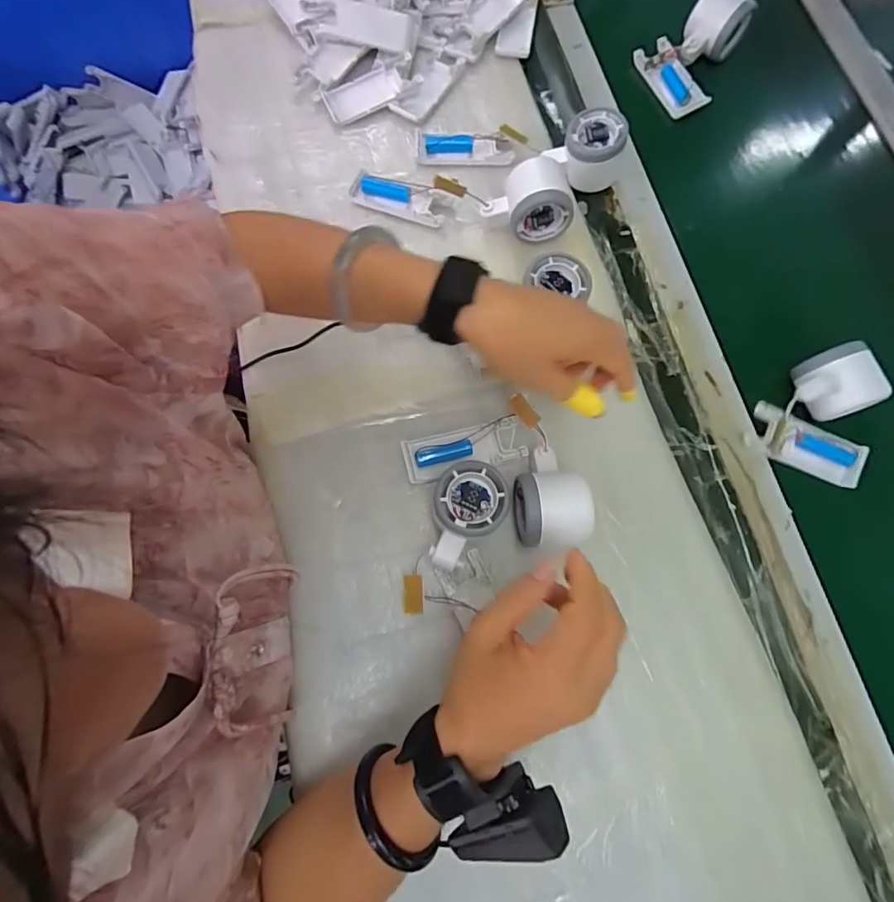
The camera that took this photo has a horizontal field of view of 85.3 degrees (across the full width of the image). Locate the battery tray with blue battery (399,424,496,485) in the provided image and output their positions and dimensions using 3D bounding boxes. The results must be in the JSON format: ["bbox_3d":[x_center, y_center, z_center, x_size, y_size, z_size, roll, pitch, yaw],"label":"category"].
[{"bbox_3d":[0.003,0.001,0.419,0.080,0.010,0.039,-11,74,-6],"label":"battery tray with blue battery"}]

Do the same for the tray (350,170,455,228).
[{"bbox_3d":[-0.048,-0.258,0.489,0.100,0.020,0.035,22,73,4],"label":"tray"}]

